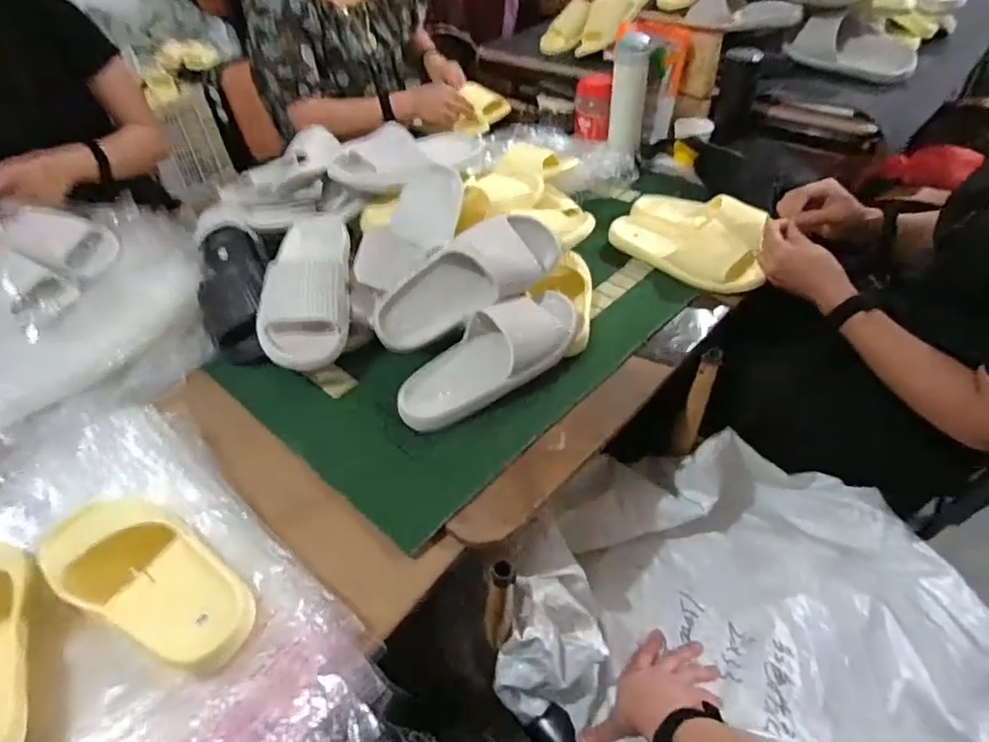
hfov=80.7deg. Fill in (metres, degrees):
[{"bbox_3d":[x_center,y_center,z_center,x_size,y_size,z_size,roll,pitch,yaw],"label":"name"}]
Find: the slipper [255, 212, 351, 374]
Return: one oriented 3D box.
[{"bbox_3d":[-0.246,-0.125,0.769,0.108,0.062,0.256,-5,57,1],"label":"slipper"}]

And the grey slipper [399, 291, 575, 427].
[{"bbox_3d":[0.004,-0.023,0.704,0.273,0.069,0.098,-31,49,-24],"label":"grey slipper"}]

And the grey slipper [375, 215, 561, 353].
[{"bbox_3d":[-0.035,-0.119,0.761,0.263,0.099,0.104,-21,46,-15],"label":"grey slipper"}]

